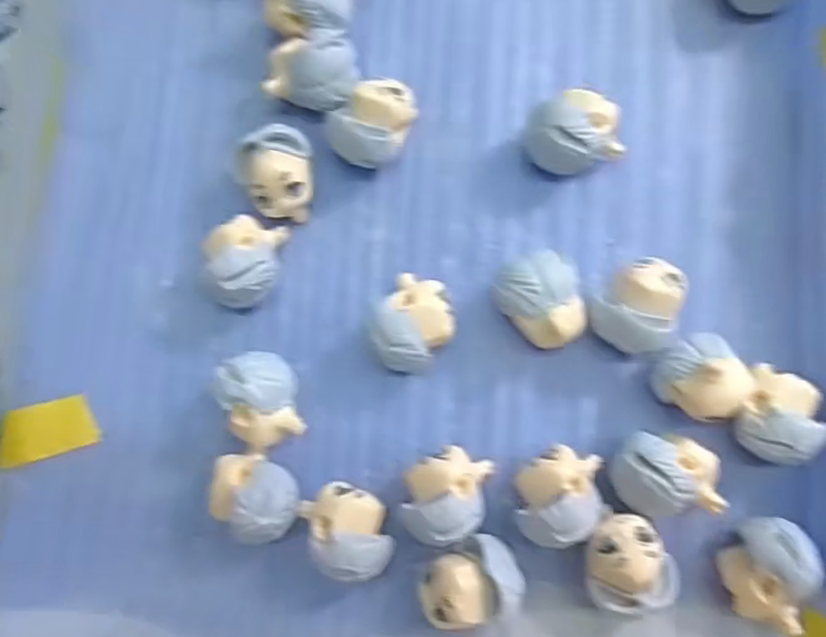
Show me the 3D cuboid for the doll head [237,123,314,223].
[{"bbox_3d":[-0.041,-0.045,0.209,0.022,0.022,0.025,-26,81,0],"label":"doll head"}]

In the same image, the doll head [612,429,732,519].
[{"bbox_3d":[0.073,0.045,0.190,0.029,0.023,0.022,6,82,5],"label":"doll head"}]

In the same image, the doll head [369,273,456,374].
[{"bbox_3d":[0.000,0.002,0.200,0.022,0.021,0.028,30,85,7],"label":"doll head"}]

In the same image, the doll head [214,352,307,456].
[{"bbox_3d":[-0.045,0.024,0.200,0.019,0.023,0.028,-22,81,1],"label":"doll head"}]

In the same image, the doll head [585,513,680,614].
[{"bbox_3d":[0.061,0.068,0.185,0.025,0.020,0.025,-1,82,4],"label":"doll head"}]

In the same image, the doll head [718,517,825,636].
[{"bbox_3d":[0.100,0.070,0.184,0.024,0.021,0.027,23,84,7],"label":"doll head"}]

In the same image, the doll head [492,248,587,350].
[{"bbox_3d":[0.039,-0.006,0.198,0.028,0.022,0.024,44,87,8],"label":"doll head"}]

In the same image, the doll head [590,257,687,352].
[{"bbox_3d":[0.065,-0.004,0.196,0.025,0.023,0.024,-1,82,4],"label":"doll head"}]

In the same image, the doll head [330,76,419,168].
[{"bbox_3d":[-0.011,-0.060,0.206,0.027,0.021,0.019,-41,81,-2],"label":"doll head"}]

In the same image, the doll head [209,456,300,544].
[{"bbox_3d":[-0.047,0.052,0.195,0.026,0.023,0.019,28,85,7],"label":"doll head"}]

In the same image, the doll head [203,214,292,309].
[{"bbox_3d":[-0.053,-0.017,0.206,0.019,0.023,0.029,12,83,5],"label":"doll head"}]

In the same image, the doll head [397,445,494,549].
[{"bbox_3d":[0.010,0.051,0.194,0.023,0.022,0.025,12,83,5],"label":"doll head"}]

